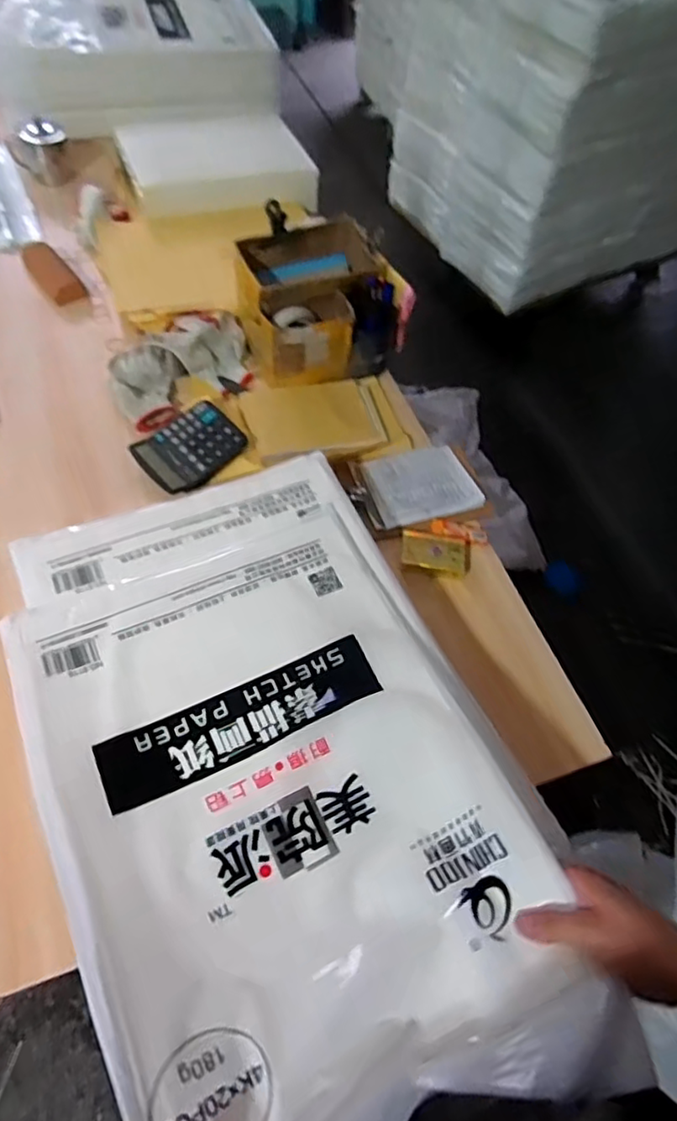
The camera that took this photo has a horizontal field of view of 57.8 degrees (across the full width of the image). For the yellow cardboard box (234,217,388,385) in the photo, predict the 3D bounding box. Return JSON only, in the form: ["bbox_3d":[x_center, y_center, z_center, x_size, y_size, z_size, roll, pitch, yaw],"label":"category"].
[{"bbox_3d":[-0.039,-0.424,1.013,0.220,0.135,0.231,-12,60,-12],"label":"yellow cardboard box"}]

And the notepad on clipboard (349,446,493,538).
[{"bbox_3d":[0.119,-0.110,0.922,0.196,0.018,0.145,-10,59,-11],"label":"notepad on clipboard"}]

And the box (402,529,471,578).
[{"bbox_3d":[0.135,-0.012,0.846,0.094,0.018,0.057,12,58,3],"label":"box"}]

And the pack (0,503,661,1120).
[{"bbox_3d":[-0.047,0.209,0.559,0.392,0.075,0.582,-22,62,-18],"label":"pack"}]

